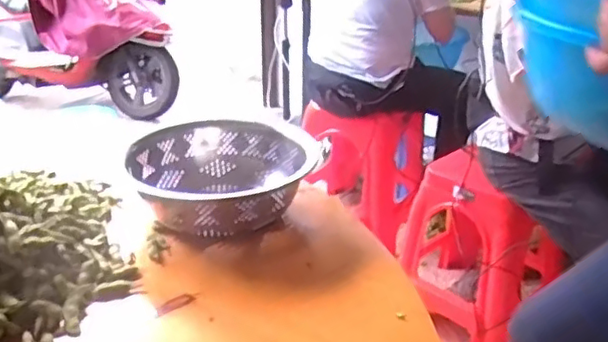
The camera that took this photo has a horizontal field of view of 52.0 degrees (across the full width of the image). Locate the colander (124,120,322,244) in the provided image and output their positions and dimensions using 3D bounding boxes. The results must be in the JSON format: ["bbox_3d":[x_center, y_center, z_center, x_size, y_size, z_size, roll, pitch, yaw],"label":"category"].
[{"bbox_3d":[-0.098,0.003,0.778,0.201,0.095,0.216,-13,28,-27],"label":"colander"}]

